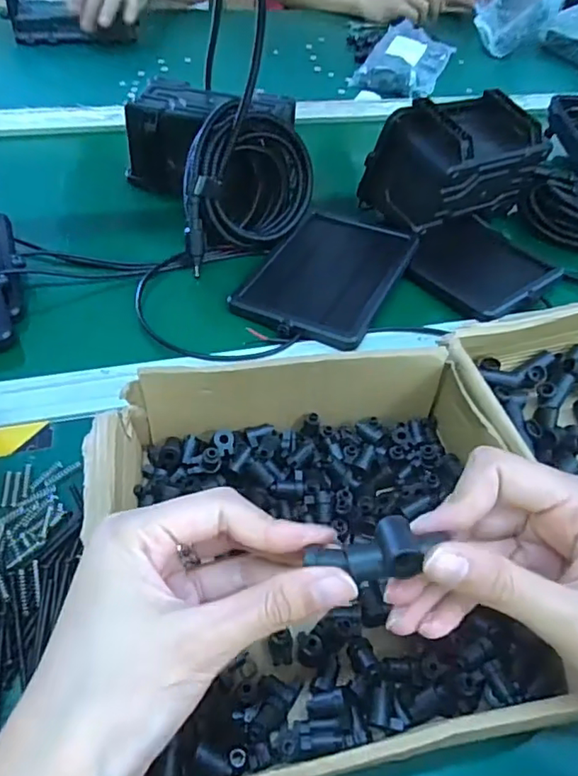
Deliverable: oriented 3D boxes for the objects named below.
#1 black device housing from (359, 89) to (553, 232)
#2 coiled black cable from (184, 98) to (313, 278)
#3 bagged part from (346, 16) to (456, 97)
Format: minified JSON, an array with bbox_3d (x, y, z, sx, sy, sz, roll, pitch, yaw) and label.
[{"bbox_3d":[0.169,-0.226,0.551,0.162,0.093,0.084,-26,56,-25],"label":"black device housing"},{"bbox_3d":[-0.040,-0.185,0.497,0.133,0.103,0.064,-34,60,-30],"label":"coiled black cable"},{"bbox_3d":[0.174,-0.486,0.835,0.110,0.034,0.186,21,50,12],"label":"bagged part"}]

